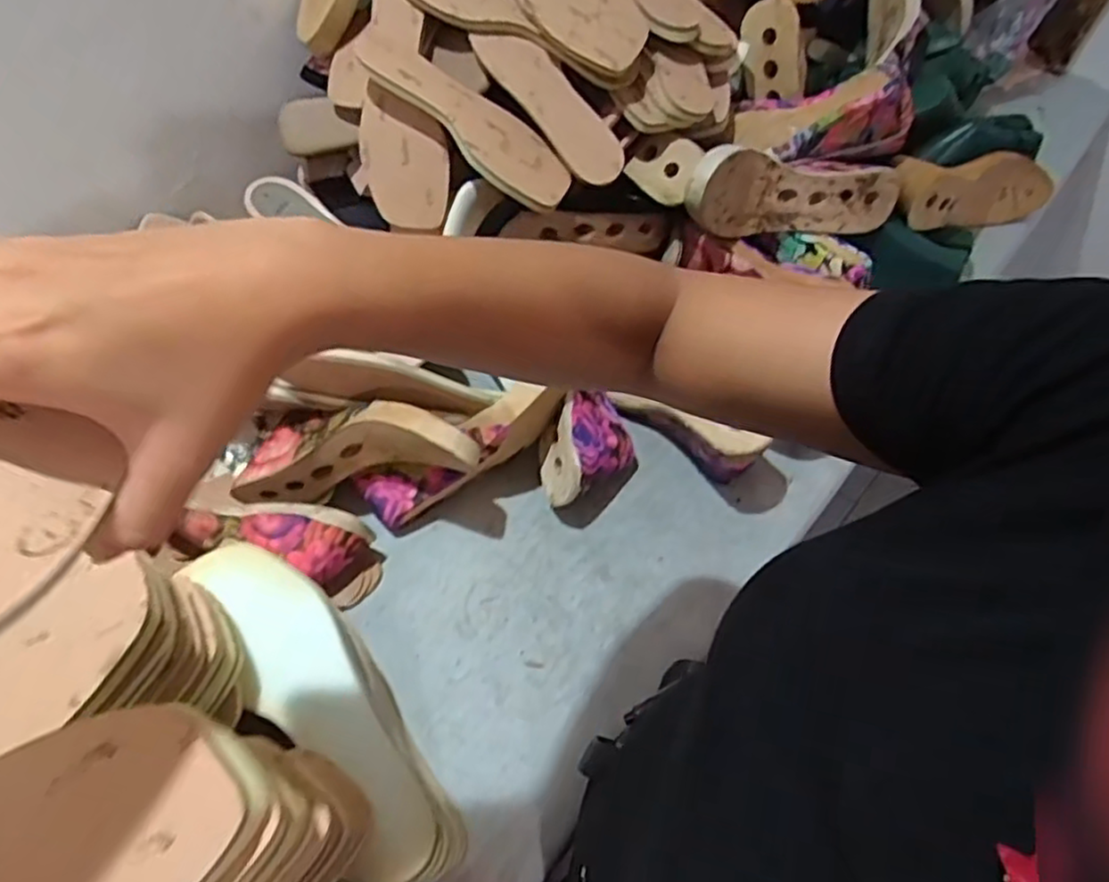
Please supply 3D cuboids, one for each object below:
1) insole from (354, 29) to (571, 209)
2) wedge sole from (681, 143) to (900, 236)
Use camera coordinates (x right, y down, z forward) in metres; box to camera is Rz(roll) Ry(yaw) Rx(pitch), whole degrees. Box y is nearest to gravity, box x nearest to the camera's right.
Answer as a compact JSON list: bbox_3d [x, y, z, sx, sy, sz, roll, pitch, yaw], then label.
[{"bbox_3d":[-0.084,-0.301,0.651,0.237,0.020,0.073,39,67,3],"label":"insole"},{"bbox_3d":[0.227,-0.238,0.687,0.241,0.078,0.055,-3,57,-20],"label":"wedge sole"}]

